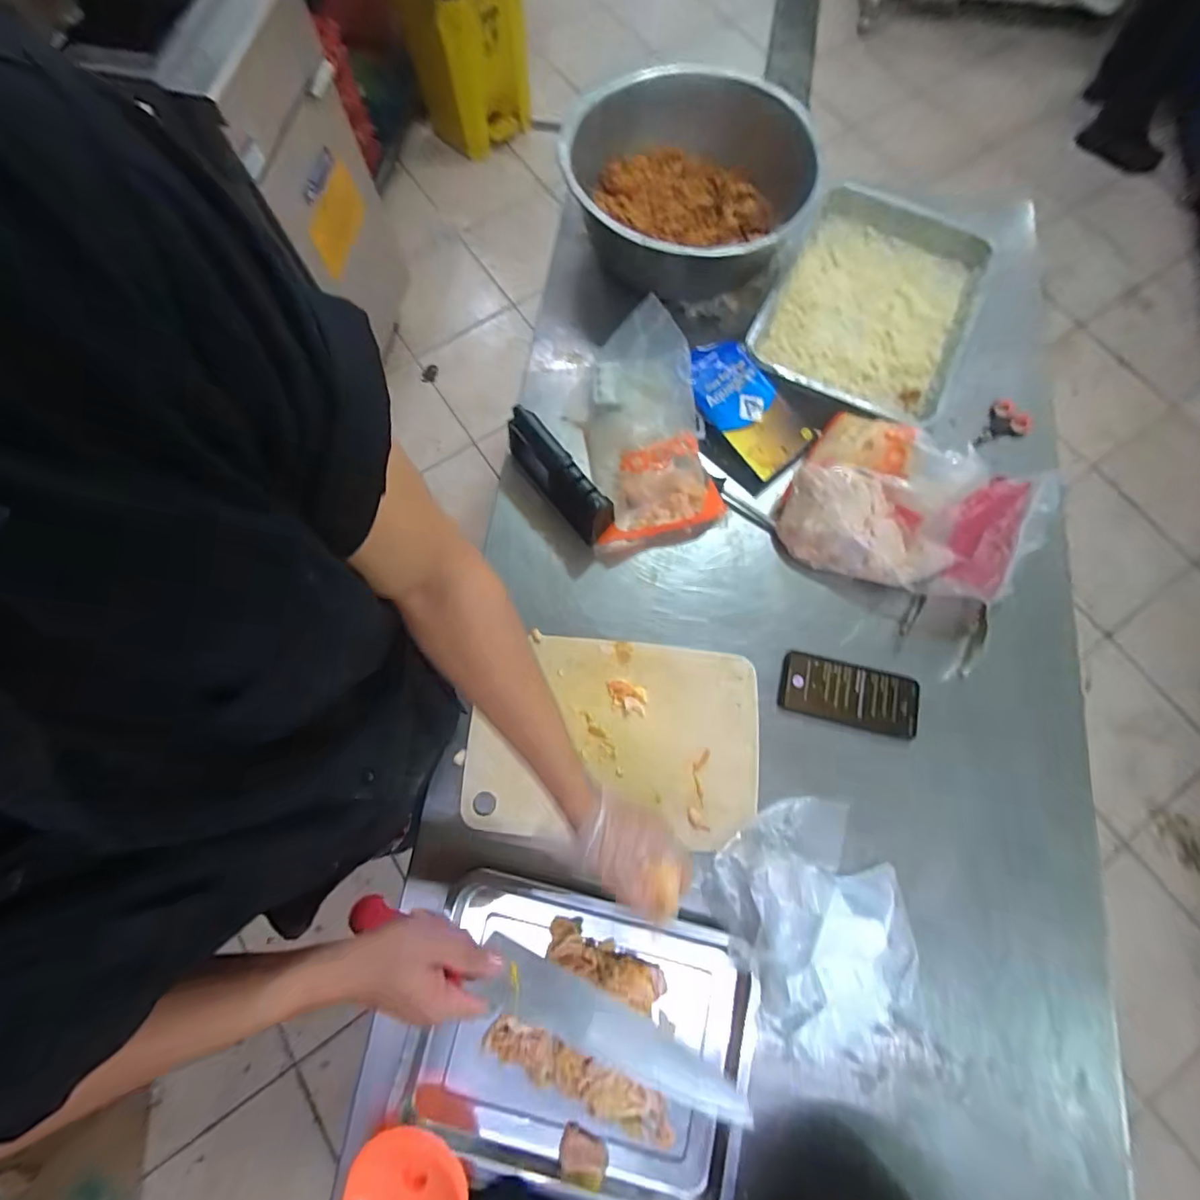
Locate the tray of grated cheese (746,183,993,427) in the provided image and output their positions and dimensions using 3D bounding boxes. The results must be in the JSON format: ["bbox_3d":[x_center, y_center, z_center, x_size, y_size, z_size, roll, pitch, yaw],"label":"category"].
[{"bbox_3d":[0.411,-0.444,0.795,0.283,0.070,0.379,27,75,6],"label":"tray of grated cheese"}]

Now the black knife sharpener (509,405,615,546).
[{"bbox_3d":[-0.057,-0.162,0.681,0.036,0.092,0.192,-39,78,-11],"label":"black knife sharpener"}]

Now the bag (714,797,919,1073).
[{"bbox_3d":[0.245,0.355,0.551,0.193,0.064,0.239,-24,76,-8],"label":"bag"}]

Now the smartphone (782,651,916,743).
[{"bbox_3d":[0.317,0.120,0.652,0.167,0.012,0.076,14,74,3],"label":"smartphone"}]

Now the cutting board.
[{"bbox_3d":[0.017,0.168,0.630,0.346,0.010,0.234,5,74,0],"label":"cutting board"}]

